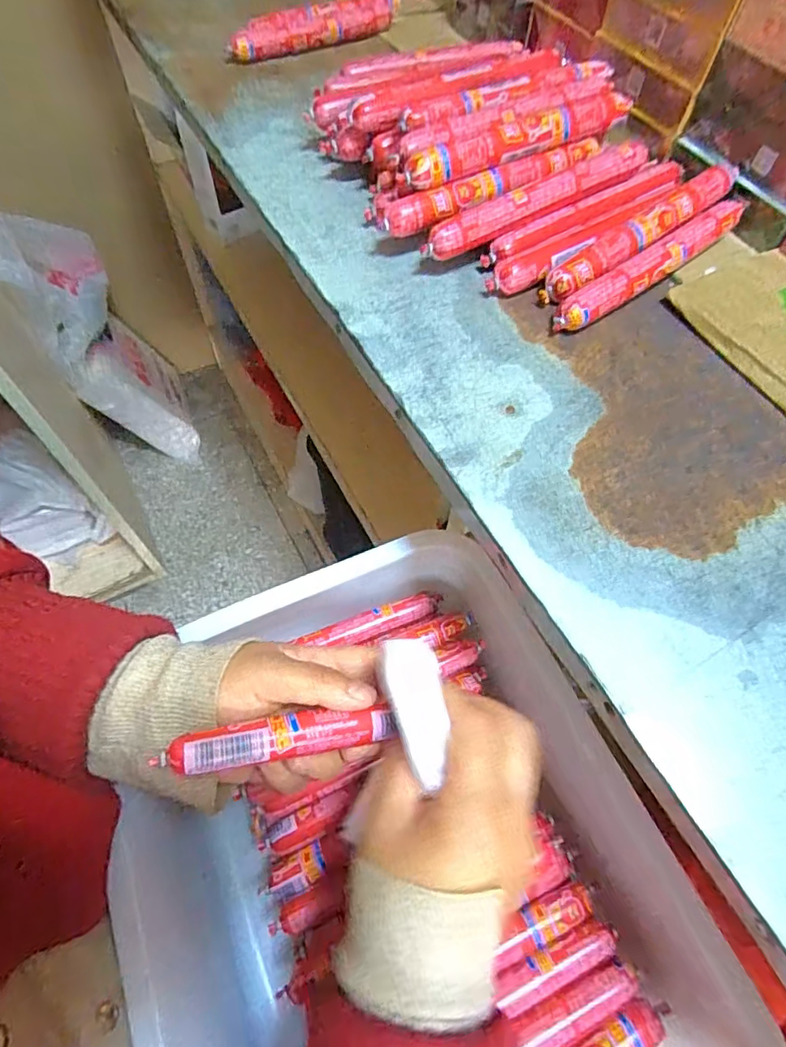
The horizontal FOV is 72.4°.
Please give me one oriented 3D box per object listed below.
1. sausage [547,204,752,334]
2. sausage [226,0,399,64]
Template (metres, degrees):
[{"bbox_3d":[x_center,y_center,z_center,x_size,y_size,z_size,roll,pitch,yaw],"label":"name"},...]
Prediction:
[{"bbox_3d":[0.157,-0.155,0.324,0.163,0.021,0.019,-33,66,-18],"label":"sausage"},{"bbox_3d":[-0.069,-0.441,0.479,0.165,0.028,0.022,-30,65,-16],"label":"sausage"}]

